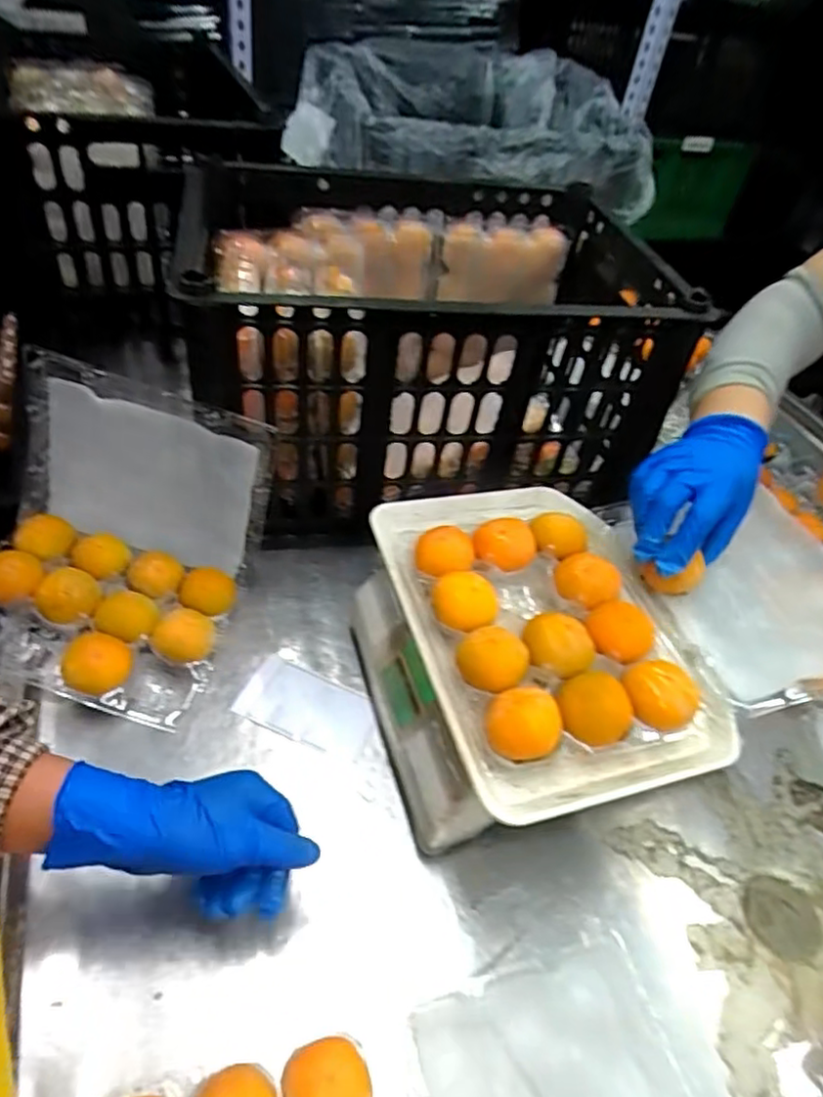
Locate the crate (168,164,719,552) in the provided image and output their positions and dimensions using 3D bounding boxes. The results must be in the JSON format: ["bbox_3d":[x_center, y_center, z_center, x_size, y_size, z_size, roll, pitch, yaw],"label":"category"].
[{"bbox_3d":[0.013,-0.225,0.755,0.483,0.282,0.409,-1,46,-9],"label":"crate"}]

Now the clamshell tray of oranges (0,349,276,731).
[{"bbox_3d":[-0.269,-0.002,0.569,0.223,0.205,0.225,17,46,8],"label":"clamshell tray of oranges"}]

